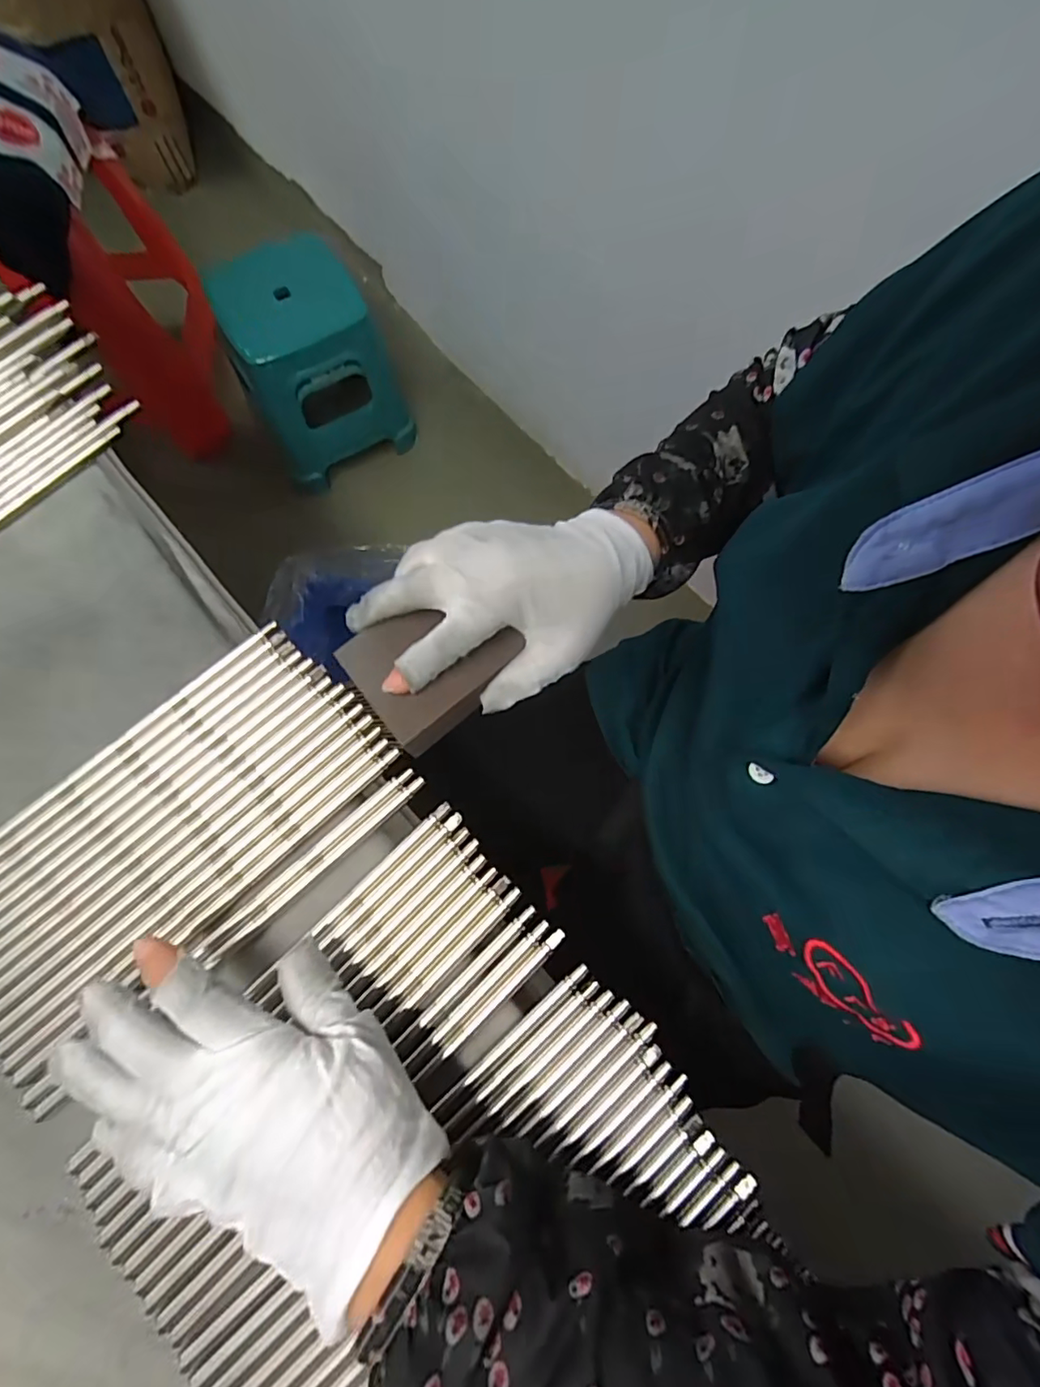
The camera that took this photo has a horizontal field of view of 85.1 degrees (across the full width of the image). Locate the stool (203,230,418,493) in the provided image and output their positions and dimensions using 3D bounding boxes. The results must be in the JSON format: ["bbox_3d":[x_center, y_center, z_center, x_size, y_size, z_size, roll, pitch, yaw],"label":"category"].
[{"bbox_3d":[-0.373,-0.610,1.060,0.262,0.309,0.247,-24,75,-6],"label":"stool"}]

